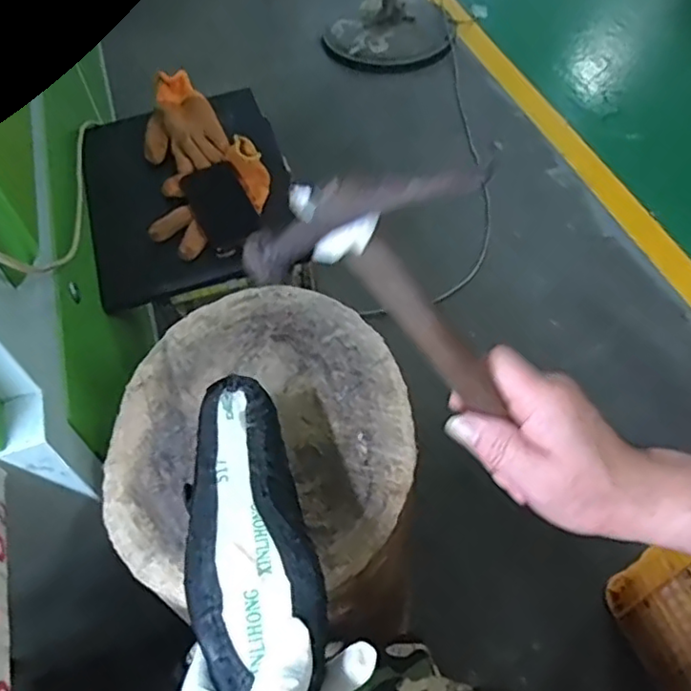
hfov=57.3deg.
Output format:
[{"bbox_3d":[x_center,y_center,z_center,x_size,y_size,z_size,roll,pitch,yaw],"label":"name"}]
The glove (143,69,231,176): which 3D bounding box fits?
[{"bbox_3d":[-0.258,-0.351,0.992,0.127,0.055,0.191,-14,53,-6],"label":"glove"}]

